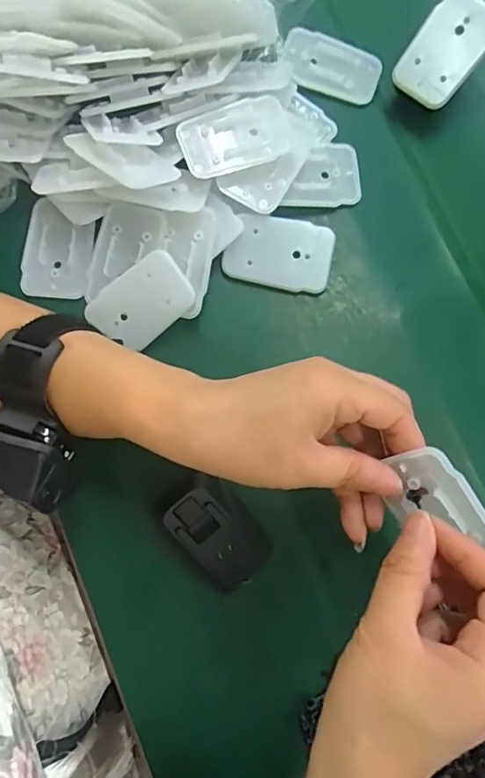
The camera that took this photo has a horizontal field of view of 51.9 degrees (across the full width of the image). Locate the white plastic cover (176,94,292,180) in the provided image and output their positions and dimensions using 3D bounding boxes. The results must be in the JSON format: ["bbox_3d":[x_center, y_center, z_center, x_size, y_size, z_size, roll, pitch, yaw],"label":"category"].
[{"bbox_3d":[-0.004,-0.157,0.312,0.068,0.009,0.043,-15,83,-2],"label":"white plastic cover"}]

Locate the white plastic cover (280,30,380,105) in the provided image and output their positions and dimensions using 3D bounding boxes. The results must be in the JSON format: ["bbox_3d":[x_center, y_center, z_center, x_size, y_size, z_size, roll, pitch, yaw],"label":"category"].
[{"bbox_3d":[0.062,-0.223,0.344,0.066,0.007,0.043,8,83,-8],"label":"white plastic cover"}]

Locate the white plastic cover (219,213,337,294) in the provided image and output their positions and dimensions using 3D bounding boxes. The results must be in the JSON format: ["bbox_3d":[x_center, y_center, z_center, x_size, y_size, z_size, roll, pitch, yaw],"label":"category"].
[{"bbox_3d":[0.024,-0.089,0.322,0.066,0.014,0.043,13,83,1],"label":"white plastic cover"}]

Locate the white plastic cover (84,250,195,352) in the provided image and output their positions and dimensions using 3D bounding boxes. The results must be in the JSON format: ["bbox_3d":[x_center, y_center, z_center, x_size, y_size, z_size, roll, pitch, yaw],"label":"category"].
[{"bbox_3d":[-0.064,-0.053,0.314,0.065,0.004,0.043,-36,96,14],"label":"white plastic cover"}]

